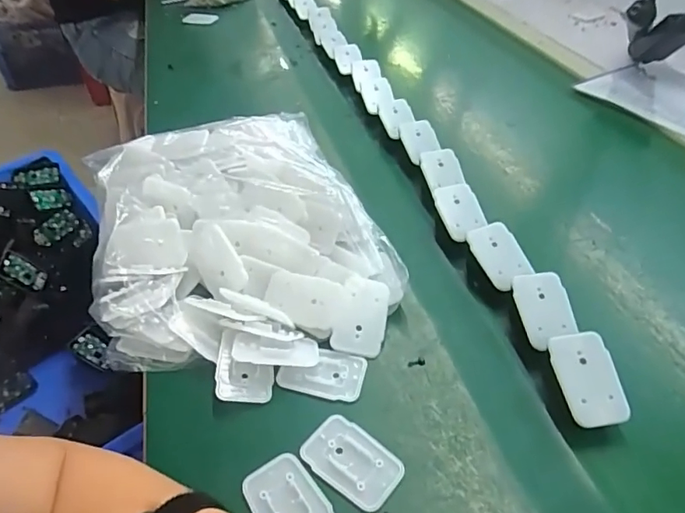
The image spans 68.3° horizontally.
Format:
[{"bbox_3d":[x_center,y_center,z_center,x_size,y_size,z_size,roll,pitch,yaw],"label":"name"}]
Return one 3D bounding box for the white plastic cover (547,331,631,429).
[{"bbox_3d":[0.188,0.093,0.386,0.044,0.005,0.069,-10,63,2],"label":"white plastic cover"}]

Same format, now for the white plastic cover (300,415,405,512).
[{"bbox_3d":[0.007,0.145,0.360,0.070,0.004,0.045,27,51,27],"label":"white plastic cover"}]

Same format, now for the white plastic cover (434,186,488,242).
[{"bbox_3d":[0.127,-0.049,0.544,0.043,0.009,0.070,-16,64,-1],"label":"white plastic cover"}]

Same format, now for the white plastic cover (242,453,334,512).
[{"bbox_3d":[-0.036,0.168,0.340,0.043,0.004,0.069,-29,49,-24],"label":"white plastic cover"}]

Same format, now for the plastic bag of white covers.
[{"bbox_3d":[-0.118,-0.042,0.530,0.280,0.071,0.369,-13,45,-10],"label":"plastic bag of white covers"}]

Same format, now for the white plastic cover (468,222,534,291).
[{"bbox_3d":[0.153,-0.002,0.489,0.043,0.006,0.065,-26,68,-9],"label":"white plastic cover"}]

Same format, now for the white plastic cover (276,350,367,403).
[{"bbox_3d":[-0.017,0.096,0.423,0.069,0.007,0.041,9,45,13],"label":"white plastic cover"}]

